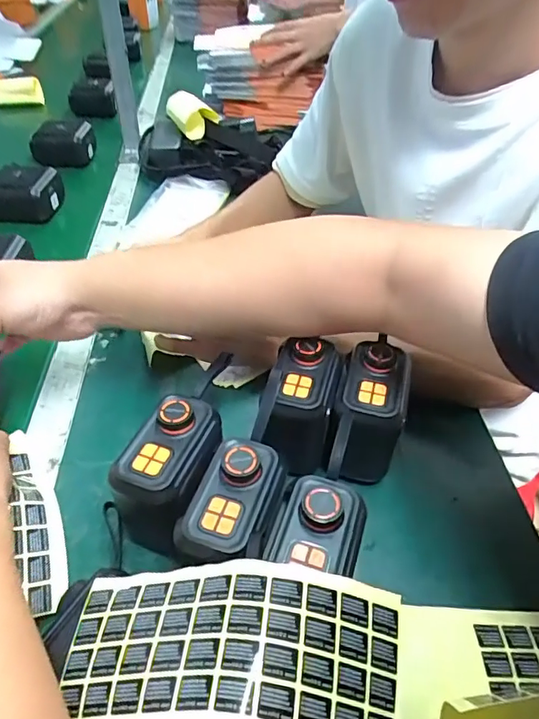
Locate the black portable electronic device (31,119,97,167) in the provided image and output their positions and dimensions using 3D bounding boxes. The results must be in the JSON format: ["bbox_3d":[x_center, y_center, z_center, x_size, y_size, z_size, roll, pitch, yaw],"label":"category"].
[{"bbox_3d":[-0.367,-0.383,0.882,0.105,0.070,0.075,-12,48,-12],"label":"black portable electronic device"}]

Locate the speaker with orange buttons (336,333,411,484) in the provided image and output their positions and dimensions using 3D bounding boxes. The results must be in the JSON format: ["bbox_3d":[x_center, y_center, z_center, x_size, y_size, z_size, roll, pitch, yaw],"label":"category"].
[{"bbox_3d":[0.083,0.042,0.417,0.053,0.093,0.080,9,47,8],"label":"speaker with orange buttons"}]

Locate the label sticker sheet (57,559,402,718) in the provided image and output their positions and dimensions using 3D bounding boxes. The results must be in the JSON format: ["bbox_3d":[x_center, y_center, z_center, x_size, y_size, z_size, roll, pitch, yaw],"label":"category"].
[{"bbox_3d":[-0.021,0.154,0.262,0.179,0.046,0.084,4,47,4],"label":"label sticker sheet"}]

